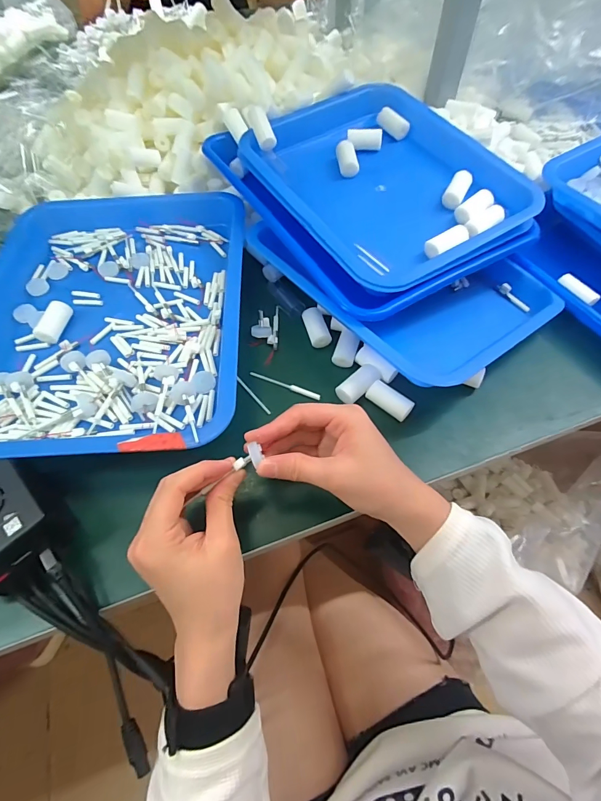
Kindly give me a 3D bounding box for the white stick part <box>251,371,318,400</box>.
[{"bbox_3d":[-0.015,-0.015,0.361,0.072,0.004,0.006,20,62,13],"label":"white stick part"}]

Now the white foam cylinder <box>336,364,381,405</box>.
[{"bbox_3d":[0.055,-0.016,0.351,0.047,0.016,0.022,-38,66,-19],"label":"white foam cylinder"}]

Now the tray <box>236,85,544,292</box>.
[{"bbox_3d":[0.089,-0.247,0.411,0.223,0.029,0.273,-29,63,-14],"label":"tray"}]

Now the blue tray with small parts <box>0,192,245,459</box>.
[{"bbox_3d":[-0.193,-0.108,0.374,0.269,0.047,0.348,-3,60,0],"label":"blue tray with small parts"}]

